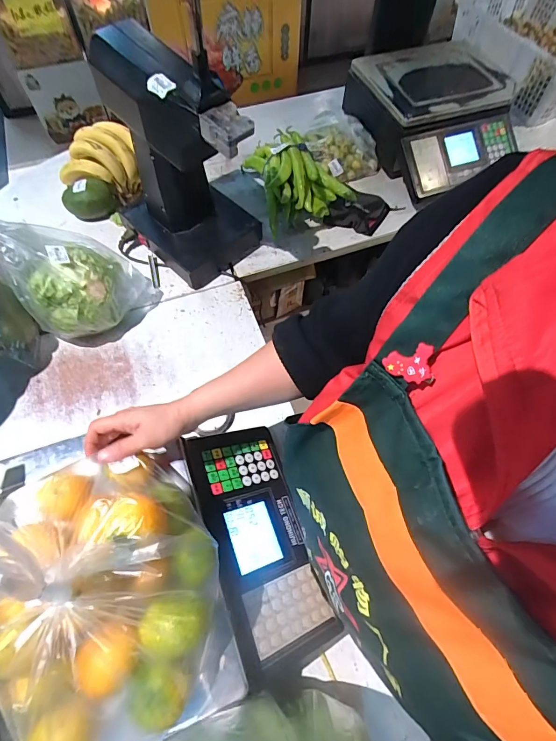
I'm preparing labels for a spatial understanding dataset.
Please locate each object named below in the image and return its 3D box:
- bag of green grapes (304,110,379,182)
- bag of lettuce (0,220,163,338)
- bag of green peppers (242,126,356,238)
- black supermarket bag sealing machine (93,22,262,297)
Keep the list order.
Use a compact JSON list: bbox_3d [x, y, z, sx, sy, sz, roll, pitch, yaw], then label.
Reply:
[{"bbox_3d":[0.158,-0.565,0.956,0.201,0.087,0.128,26,66,11],"label":"bag of green grapes"},{"bbox_3d":[-0.391,-0.186,0.714,0.188,0.227,0.210,37,68,16],"label":"bag of lettuce"},{"bbox_3d":[0.040,-0.465,0.925,0.197,0.137,0.254,-20,65,-11],"label":"bag of green peppers"},{"bbox_3d":[-0.176,-0.388,0.741,0.271,0.394,0.214,39,69,17],"label":"black supermarket bag sealing machine"}]

